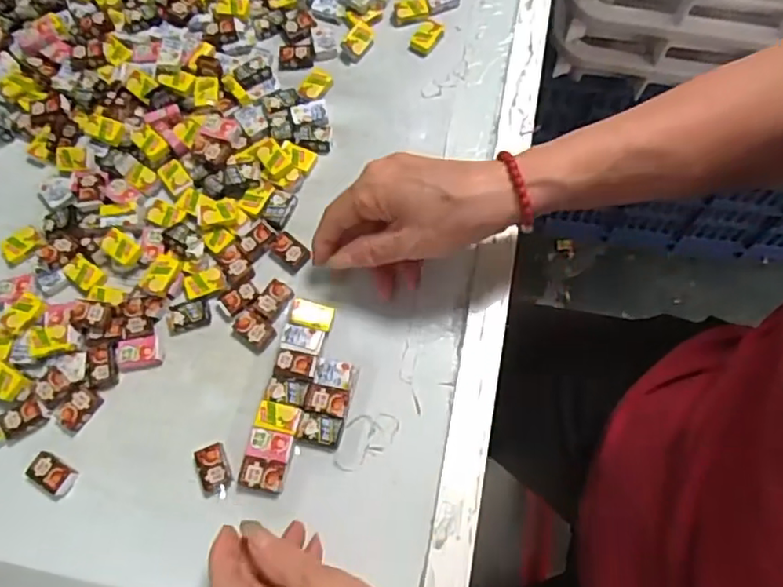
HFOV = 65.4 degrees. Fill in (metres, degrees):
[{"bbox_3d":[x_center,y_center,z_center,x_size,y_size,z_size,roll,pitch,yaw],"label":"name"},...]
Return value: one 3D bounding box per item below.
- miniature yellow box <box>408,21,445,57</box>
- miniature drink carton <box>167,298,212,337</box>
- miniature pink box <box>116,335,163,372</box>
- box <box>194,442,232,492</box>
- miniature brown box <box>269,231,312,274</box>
[{"bbox_3d":[0.026,-0.195,0.465,0.019,0.004,0.029,30,75,12],"label":"miniature yellow box"},{"bbox_3d":[-0.132,0.014,0.393,0.028,0.004,0.019,-14,71,-3],"label":"miniature drink carton"},{"bbox_3d":[-0.160,0.038,0.388,0.028,0.010,0.019,-11,71,-2],"label":"miniature pink box"},{"bbox_3d":[-0.105,0.103,0.362,0.018,0.010,0.026,-21,71,-5],"label":"box"},{"bbox_3d":[-0.068,-0.028,0.406,0.026,0.004,0.020,33,75,13],"label":"miniature brown box"}]

